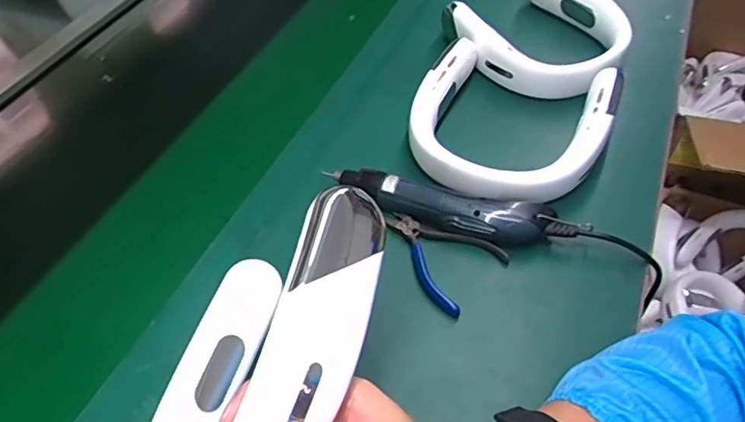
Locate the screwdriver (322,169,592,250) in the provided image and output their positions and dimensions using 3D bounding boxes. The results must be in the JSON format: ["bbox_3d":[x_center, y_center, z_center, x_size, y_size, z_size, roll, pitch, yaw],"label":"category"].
[{"bbox_3d":[0.071,-0.003,0.519,0.241,0.035,0.040,13,54,14],"label":"screwdriver"}]

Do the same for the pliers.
[{"bbox_3d":[0.057,0.038,0.502,0.108,0.010,0.082,33,61,27],"label":"pliers"}]

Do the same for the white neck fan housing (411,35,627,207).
[{"bbox_3d":[0.140,-0.097,0.565,0.191,0.040,0.195,18,55,18],"label":"white neck fan housing"}]

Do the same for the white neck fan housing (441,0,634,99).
[{"bbox_3d":[0.207,-0.223,0.683,0.186,0.067,0.220,-37,57,-22],"label":"white neck fan housing"}]

